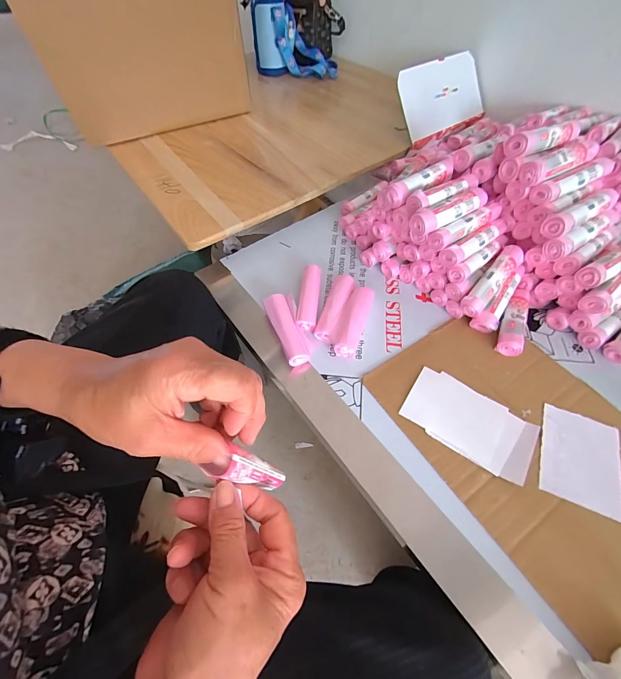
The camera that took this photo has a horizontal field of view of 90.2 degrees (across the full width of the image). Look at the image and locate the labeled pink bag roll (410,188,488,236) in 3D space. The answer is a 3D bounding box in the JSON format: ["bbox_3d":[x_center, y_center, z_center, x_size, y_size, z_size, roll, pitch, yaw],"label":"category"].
[{"bbox_3d":[0.191,-0.173,0.416,0.120,0.028,0.027,-24,59,-14],"label":"labeled pink bag roll"}]

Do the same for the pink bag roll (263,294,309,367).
[{"bbox_3d":[-0.036,-0.015,0.452,0.033,0.026,0.113,-20,58,-12],"label":"pink bag roll"}]

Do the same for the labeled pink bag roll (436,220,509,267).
[{"bbox_3d":[0.231,-0.139,0.433,0.118,0.026,0.027,-33,62,-19],"label":"labeled pink bag roll"}]

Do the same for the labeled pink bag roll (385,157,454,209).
[{"bbox_3d":[0.159,-0.227,0.448,0.114,0.032,0.038,-39,63,-22],"label":"labeled pink bag roll"}]

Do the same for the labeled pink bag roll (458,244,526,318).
[{"bbox_3d":[0.257,-0.084,0.437,0.029,0.024,0.116,39,83,24],"label":"labeled pink bag roll"}]

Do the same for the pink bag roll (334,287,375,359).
[{"bbox_3d":[0.065,-0.026,0.458,0.034,0.029,0.116,16,58,12],"label":"pink bag roll"}]

